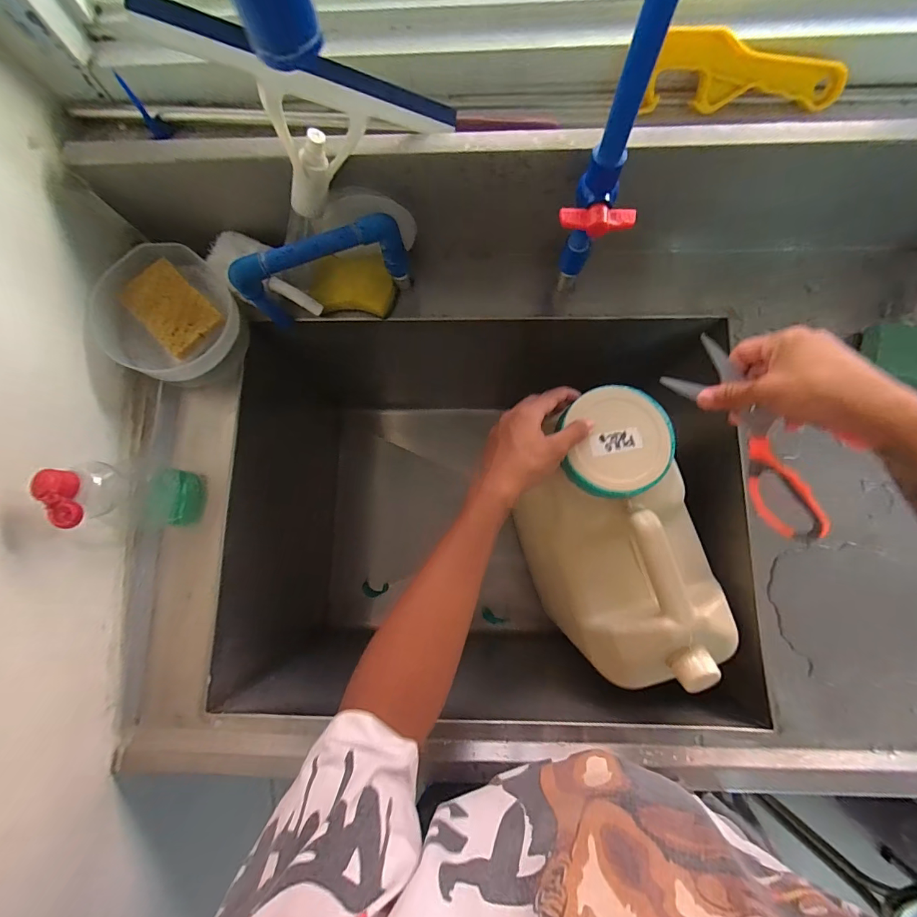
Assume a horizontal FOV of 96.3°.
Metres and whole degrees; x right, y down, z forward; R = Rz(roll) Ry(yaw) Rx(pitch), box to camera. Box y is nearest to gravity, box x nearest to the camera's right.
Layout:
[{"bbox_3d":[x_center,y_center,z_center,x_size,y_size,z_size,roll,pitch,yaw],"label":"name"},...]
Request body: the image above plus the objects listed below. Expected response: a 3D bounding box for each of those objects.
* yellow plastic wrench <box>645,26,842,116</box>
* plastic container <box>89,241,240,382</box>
[{"bbox_3d":[0.263,-0.354,0.382,0.186,0.056,0.018,1,42,-5],"label":"yellow plastic wrench"},{"bbox_3d":[-0.329,-0.160,0.481,0.127,0.098,0.138,0,81,2],"label":"plastic container"}]

